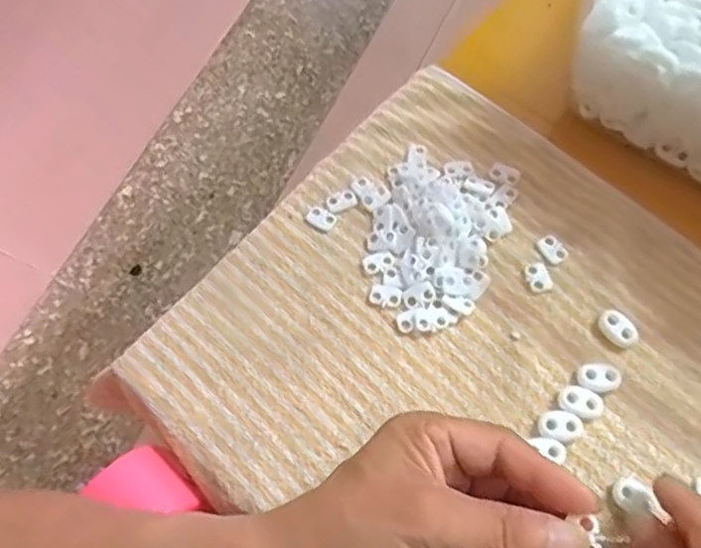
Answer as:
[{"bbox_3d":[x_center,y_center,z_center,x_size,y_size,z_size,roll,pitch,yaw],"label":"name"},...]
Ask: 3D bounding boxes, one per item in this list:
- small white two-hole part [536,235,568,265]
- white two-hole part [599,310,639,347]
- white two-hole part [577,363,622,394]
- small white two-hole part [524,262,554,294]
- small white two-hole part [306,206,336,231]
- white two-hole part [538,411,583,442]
[{"bbox_3d":[0.119,-0.015,0.372,0.013,0.004,0.018,-33,69,-11],"label":"small white two-hole part"},{"bbox_3d":[0.148,0.030,0.349,0.016,0.005,0.022,-35,69,-12],"label":"white two-hole part"},{"bbox_3d":[0.133,0.055,0.337,0.021,0.004,0.015,1,66,4],"label":"white two-hole part"},{"bbox_3d":[0.109,0.001,0.365,0.013,0.004,0.019,-16,66,-4],"label":"small white two-hole part"},{"bbox_3d":[-0.018,-0.035,0.392,0.017,0.004,0.012,28,71,14],"label":"small white two-hole part"},{"bbox_3d":[0.109,0.079,0.328,0.022,0.004,0.014,9,67,7],"label":"white two-hole part"}]

